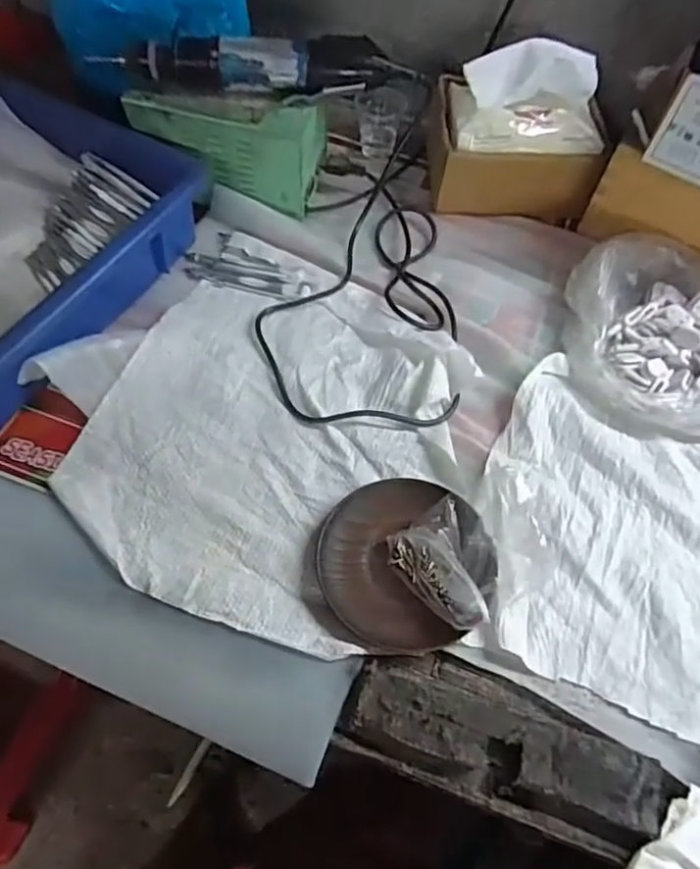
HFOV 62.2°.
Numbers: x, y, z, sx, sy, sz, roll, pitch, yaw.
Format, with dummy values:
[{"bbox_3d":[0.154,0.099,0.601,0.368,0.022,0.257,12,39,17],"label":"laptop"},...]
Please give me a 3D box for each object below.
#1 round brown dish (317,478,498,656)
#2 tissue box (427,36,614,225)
[{"bbox_3d":[0.038,0.084,0.388,0.114,0.011,0.111,1,60,-2],"label":"round brown dish"},{"bbox_3d":[0.155,-0.276,0.541,0.145,0.115,0.088,4,63,0],"label":"tissue box"}]

